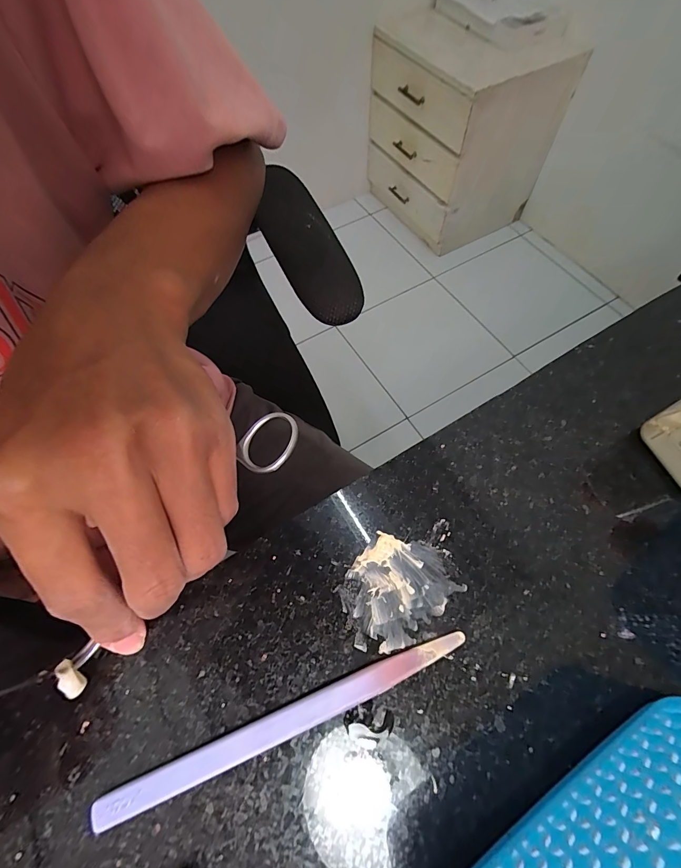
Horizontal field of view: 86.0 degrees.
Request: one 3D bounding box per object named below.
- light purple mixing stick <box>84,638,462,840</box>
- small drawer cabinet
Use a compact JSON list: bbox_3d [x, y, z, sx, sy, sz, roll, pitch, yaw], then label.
[{"bbox_3d":[-0.018,0.105,0.134,0.139,0.005,0.009,-21,64,-7],"label":"light purple mixing stick"},{"bbox_3d":[0.377,-1.041,1.276,0.393,0.501,0.600,-25,66,-9],"label":"small drawer cabinet"}]

